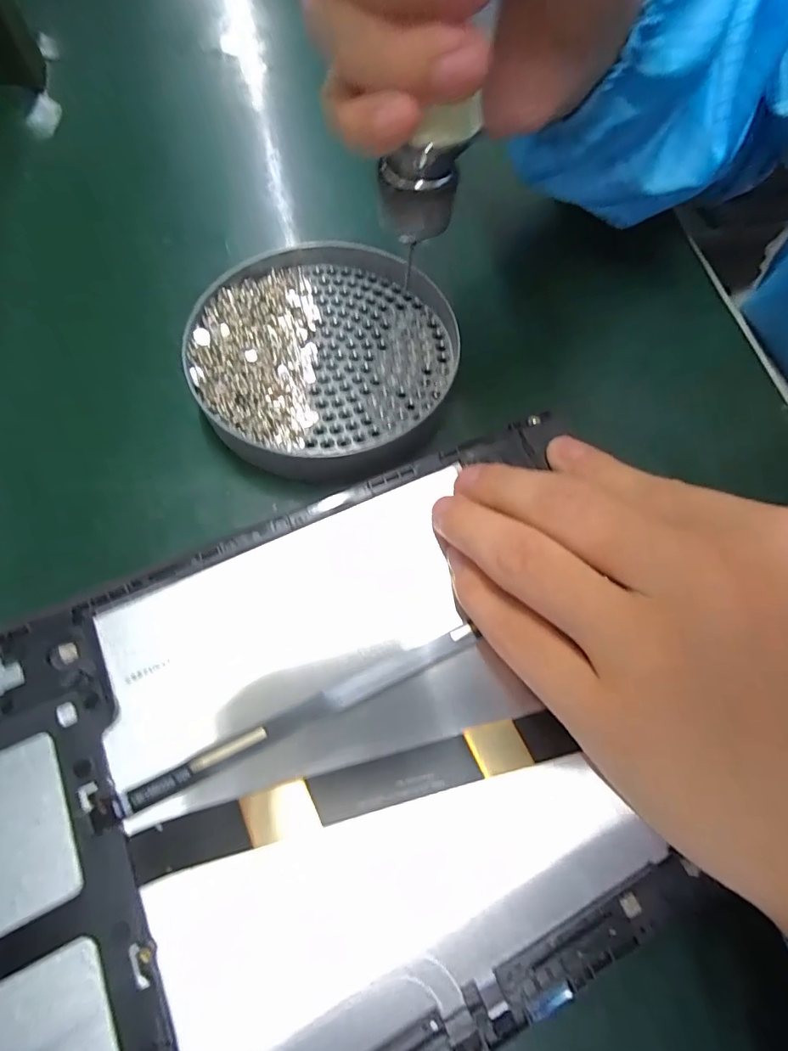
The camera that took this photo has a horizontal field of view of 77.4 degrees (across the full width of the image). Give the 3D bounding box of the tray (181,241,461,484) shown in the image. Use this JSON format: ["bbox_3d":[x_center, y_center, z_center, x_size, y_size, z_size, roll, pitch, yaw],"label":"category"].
[{"bbox_3d":[-0.028,-0.075,0.217,0.113,0.025,0.108,1,67,-2],"label":"tray"}]

